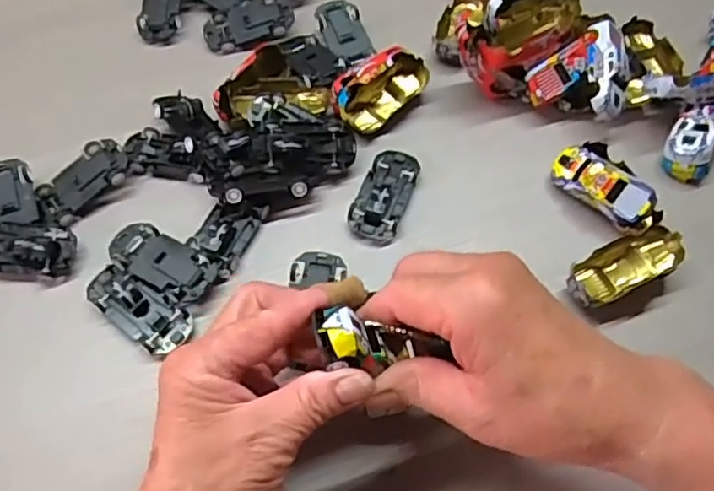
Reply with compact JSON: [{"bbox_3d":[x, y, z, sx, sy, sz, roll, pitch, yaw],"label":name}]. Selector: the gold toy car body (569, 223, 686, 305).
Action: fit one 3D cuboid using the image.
[{"bbox_3d":[0.148,0.013,0.365,0.068,0.022,0.028,-23,65,-12],"label":"gold toy car body"}]

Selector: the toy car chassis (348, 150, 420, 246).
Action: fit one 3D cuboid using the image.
[{"bbox_3d":[0.018,-0.033,0.395,0.029,0.015,0.066,18,63,8],"label":"toy car chassis"}]

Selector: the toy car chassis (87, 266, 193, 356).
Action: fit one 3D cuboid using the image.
[{"bbox_3d":[-0.121,0.034,0.354,0.063,0.012,0.027,29,65,13],"label":"toy car chassis"}]

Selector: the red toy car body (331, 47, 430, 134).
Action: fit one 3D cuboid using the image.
[{"bbox_3d":[0.015,-0.105,0.427,0.036,0.024,0.064,42,69,19],"label":"red toy car body"}]

